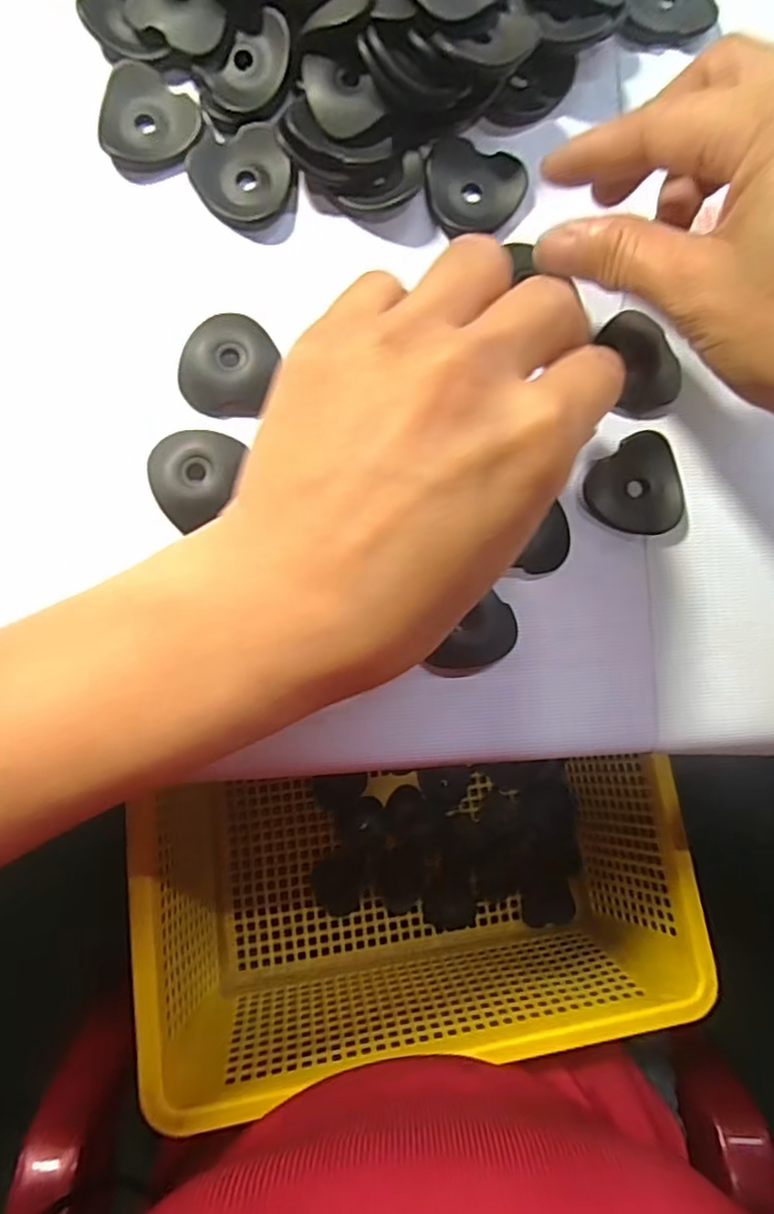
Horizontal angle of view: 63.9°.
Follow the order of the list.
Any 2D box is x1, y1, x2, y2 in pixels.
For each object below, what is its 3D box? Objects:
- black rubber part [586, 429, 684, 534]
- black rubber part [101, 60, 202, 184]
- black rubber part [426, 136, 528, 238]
[{"bbox_3d":[0.089,-0.044,0.220,0.034,0.007,0.034,0,89,-4],"label":"black rubber part"},{"bbox_3d":[-0.087,-0.170,0.219,0.035,0.005,0.035,0,89,-4],"label":"black rubber part"},{"bbox_3d":[0.031,-0.150,0.224,0.035,0.005,0.031,14,88,-3],"label":"black rubber part"}]

